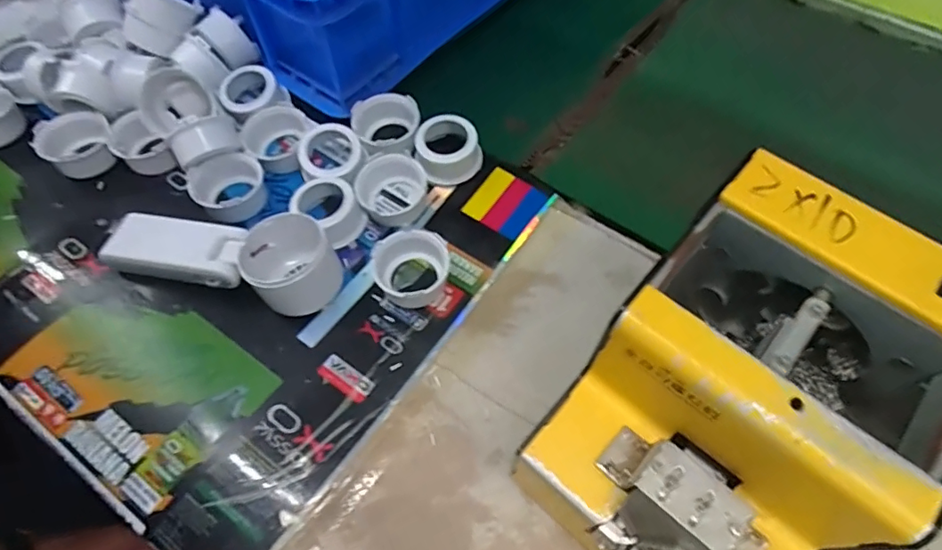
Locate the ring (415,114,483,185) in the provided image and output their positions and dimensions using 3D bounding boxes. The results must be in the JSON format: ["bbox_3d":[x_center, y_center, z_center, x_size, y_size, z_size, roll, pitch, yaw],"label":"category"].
[{"bbox_3d":[-0.018,-0.099,0.423,0.048,0.034,0.049,0,59,0],"label":"ring"}]

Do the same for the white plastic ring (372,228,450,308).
[{"bbox_3d":[-0.044,-0.007,0.381,0.053,0.028,0.047,20,61,11],"label":"white plastic ring"}]

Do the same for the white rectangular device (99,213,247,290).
[{"bbox_3d":[-0.210,-0.017,0.379,0.103,0.029,0.041,11,60,6],"label":"white rectangular device"}]

